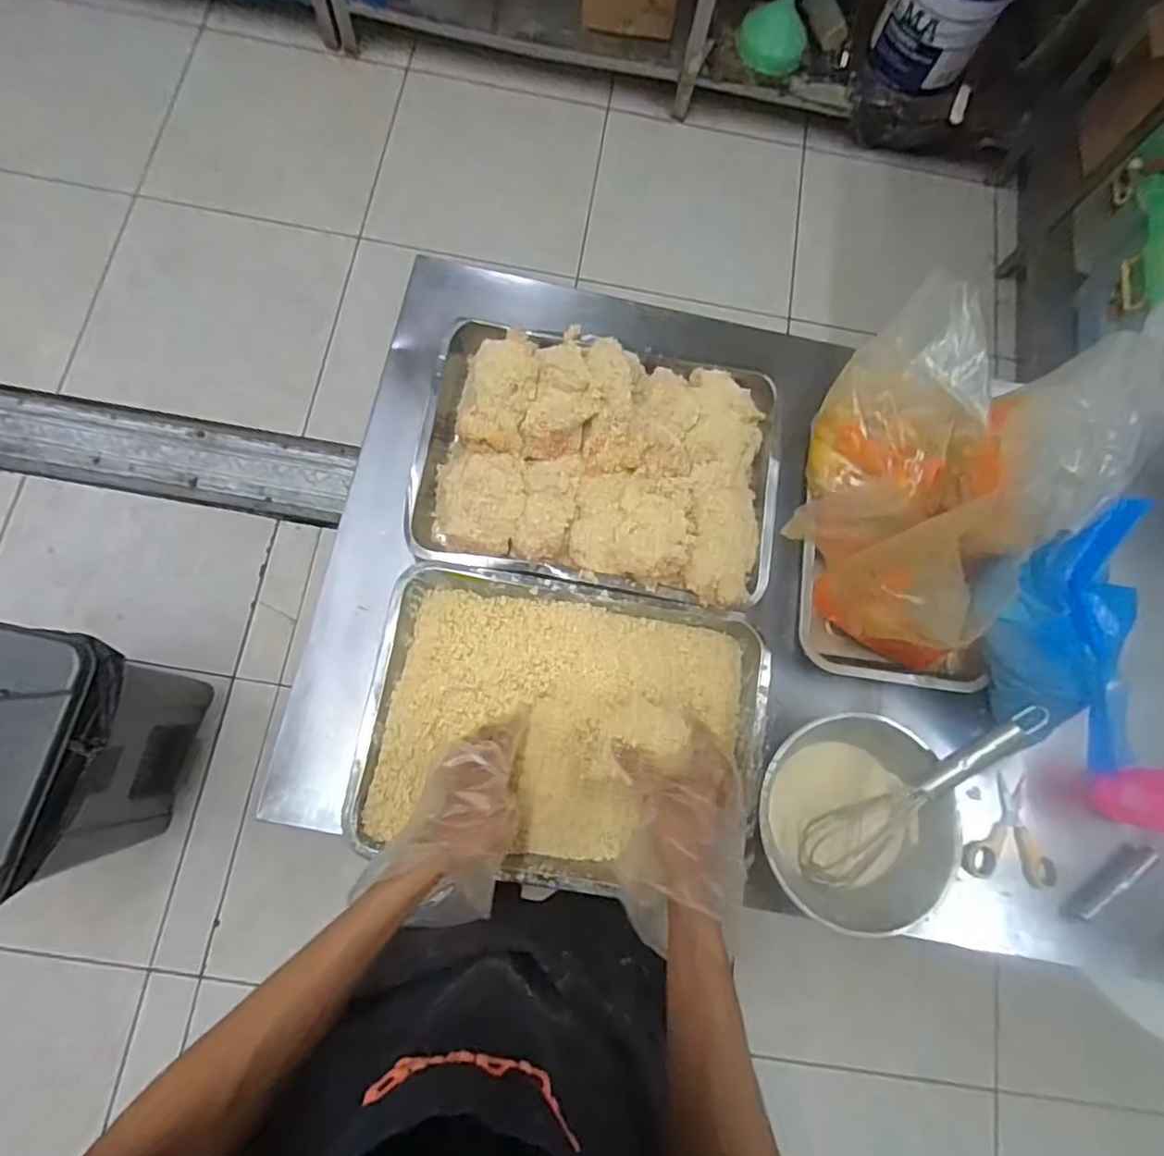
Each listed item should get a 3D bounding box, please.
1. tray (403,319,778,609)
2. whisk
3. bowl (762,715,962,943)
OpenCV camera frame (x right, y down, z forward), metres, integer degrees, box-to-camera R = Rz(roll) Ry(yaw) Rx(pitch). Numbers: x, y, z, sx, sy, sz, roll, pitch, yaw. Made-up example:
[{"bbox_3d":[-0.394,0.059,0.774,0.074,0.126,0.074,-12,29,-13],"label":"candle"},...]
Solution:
[{"bbox_3d":[0.021,-0.130,0.693,0.376,0.063,0.277,9,76,-2],"label":"tray"},{"bbox_3d":[0.326,0.209,0.624,0.258,0.050,0.063,-43,78,15],"label":"whisk"},{"bbox_3d":[0.265,0.237,0.628,0.176,0.070,0.192,1,77,-4],"label":"bowl"}]

